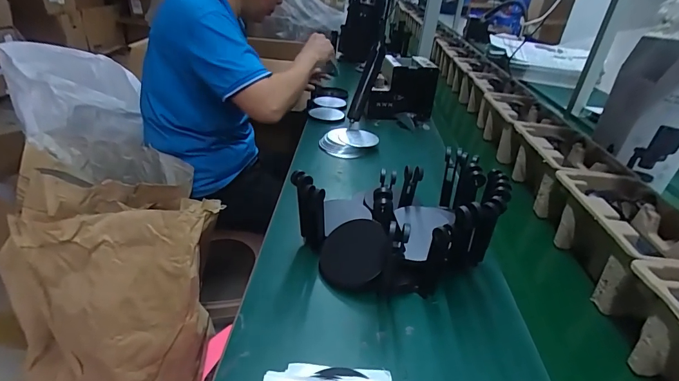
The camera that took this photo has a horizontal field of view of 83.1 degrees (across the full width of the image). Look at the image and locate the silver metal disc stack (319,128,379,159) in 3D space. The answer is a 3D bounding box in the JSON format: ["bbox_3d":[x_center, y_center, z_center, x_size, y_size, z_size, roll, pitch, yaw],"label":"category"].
[{"bbox_3d":[0.024,-0.111,0.879,0.109,0.029,0.127,20,33,19],"label":"silver metal disc stack"}]

